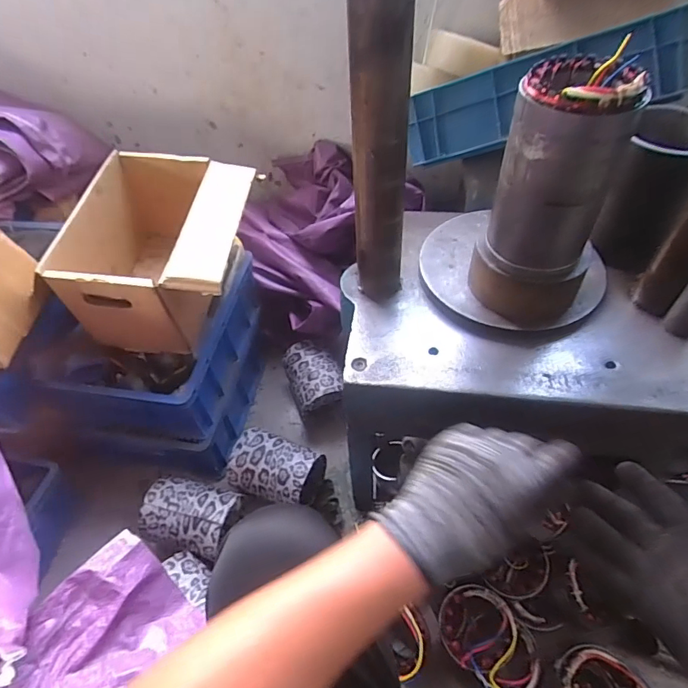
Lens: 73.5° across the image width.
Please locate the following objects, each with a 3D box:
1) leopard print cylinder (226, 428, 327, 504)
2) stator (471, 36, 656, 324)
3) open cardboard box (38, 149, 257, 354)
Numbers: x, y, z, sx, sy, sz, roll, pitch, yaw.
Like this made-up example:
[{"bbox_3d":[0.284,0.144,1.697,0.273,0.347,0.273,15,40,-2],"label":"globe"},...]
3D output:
[{"bbox_3d":[-0.139,0.256,0.929,0.165,0.113,0.119,15,53,15],"label":"leopard print cylinder"},{"bbox_3d":[0.246,-0.158,0.562,0.137,0.304,0.124,25,56,22],"label":"stator"},{"bbox_3d":[-0.315,-0.171,0.866,0.281,0.210,0.327,1,51,5],"label":"open cardboard box"}]

